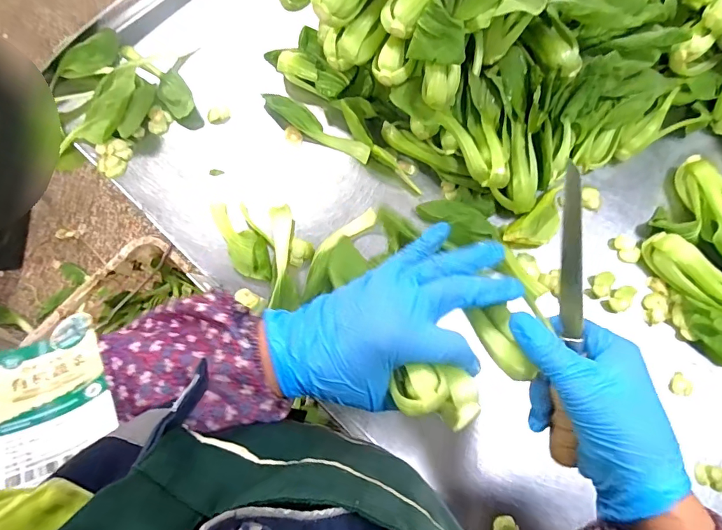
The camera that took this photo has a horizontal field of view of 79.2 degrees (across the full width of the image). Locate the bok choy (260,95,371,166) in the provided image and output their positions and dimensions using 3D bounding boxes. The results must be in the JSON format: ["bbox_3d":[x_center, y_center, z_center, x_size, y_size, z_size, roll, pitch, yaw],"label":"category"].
[{"bbox_3d":[-0.051,-0.168,0.529,0.148,0.016,0.029,35,74,4],"label":"bok choy"}]

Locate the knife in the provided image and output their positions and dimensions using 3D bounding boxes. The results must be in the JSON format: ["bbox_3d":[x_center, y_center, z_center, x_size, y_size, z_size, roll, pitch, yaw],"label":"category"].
[{"bbox_3d":[0.135,0.038,0.285,0.010,0.020,0.199,-2,101,1],"label":"knife"}]

